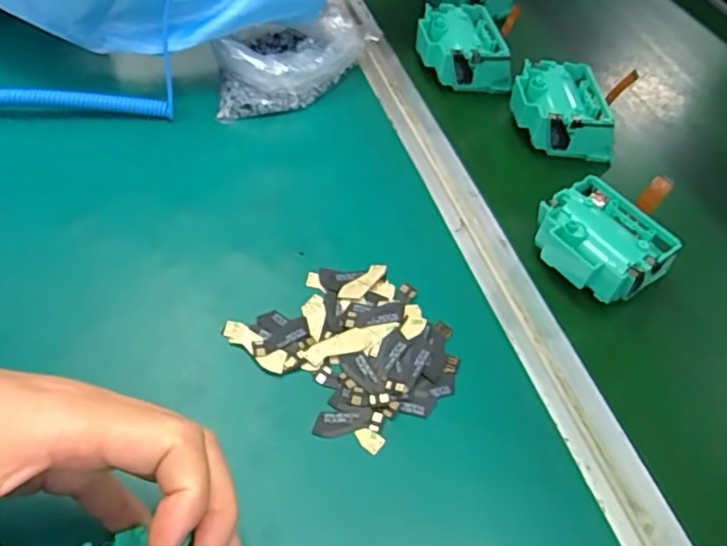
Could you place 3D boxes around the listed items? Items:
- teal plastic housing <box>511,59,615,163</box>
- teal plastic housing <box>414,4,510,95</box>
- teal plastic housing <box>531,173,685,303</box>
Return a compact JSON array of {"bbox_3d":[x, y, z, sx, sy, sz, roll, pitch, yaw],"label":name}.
[{"bbox_3d":[0.151,-0.124,0.496,0.077,0.048,0.080,2,51,-5],"label":"teal plastic housing"},{"bbox_3d":[0.080,-0.192,0.534,0.071,0.038,0.075,-7,52,-12],"label":"teal plastic housing"},{"bbox_3d":[0.151,-0.017,0.400,0.062,0.037,0.077,-25,58,-24],"label":"teal plastic housing"}]

